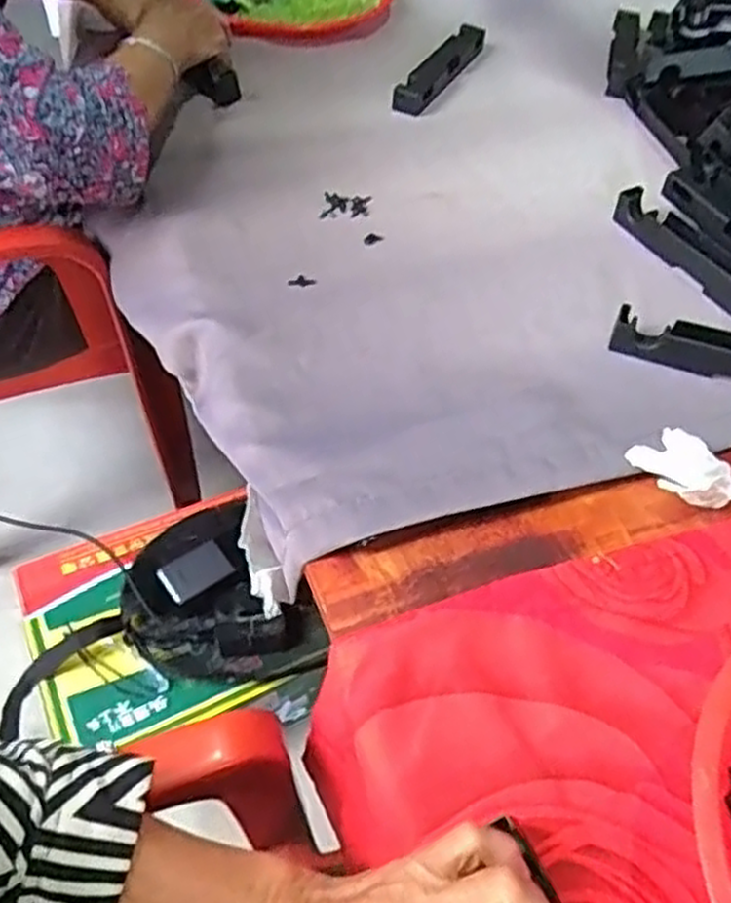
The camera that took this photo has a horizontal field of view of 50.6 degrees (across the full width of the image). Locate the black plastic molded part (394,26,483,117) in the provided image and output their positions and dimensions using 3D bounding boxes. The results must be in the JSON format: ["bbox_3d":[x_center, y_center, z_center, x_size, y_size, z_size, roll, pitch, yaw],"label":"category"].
[{"bbox_3d":[0.085,-0.424,0.855,0.035,0.025,0.205,25,53,15],"label":"black plastic molded part"}]

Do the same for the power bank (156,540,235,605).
[{"bbox_3d":[-0.195,0.138,0.890,0.077,0.013,0.049,-25,77,-13],"label":"power bank"}]

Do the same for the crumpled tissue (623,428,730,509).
[{"bbox_3d":[0.205,0.012,0.500,0.048,0.031,0.055,-19,55,-19],"label":"crumpled tissue"}]

